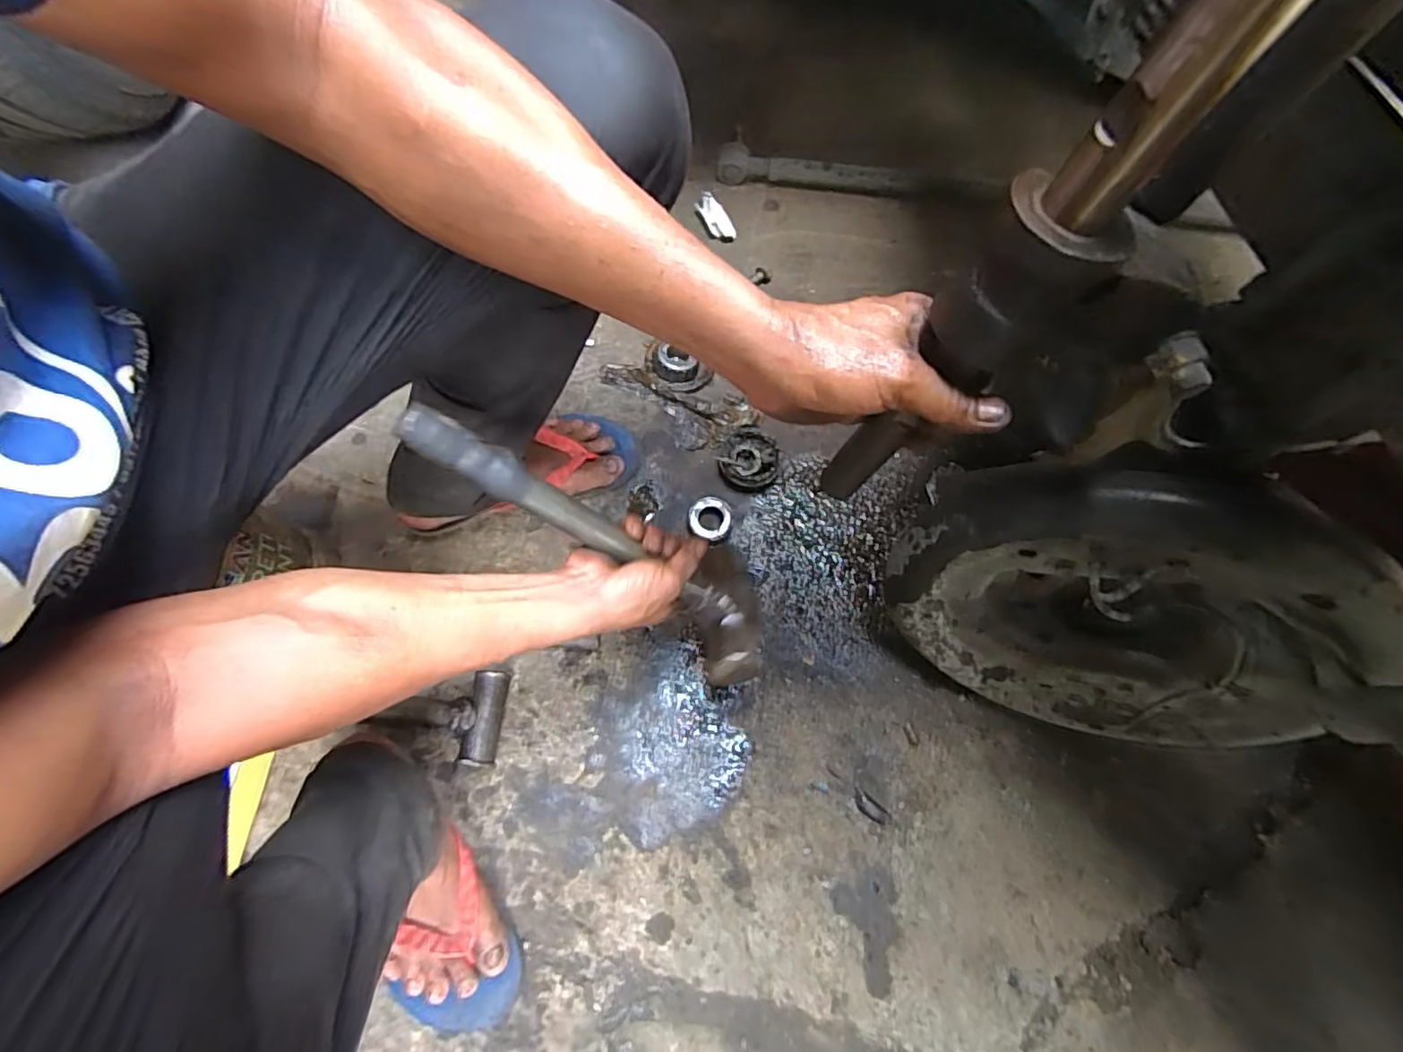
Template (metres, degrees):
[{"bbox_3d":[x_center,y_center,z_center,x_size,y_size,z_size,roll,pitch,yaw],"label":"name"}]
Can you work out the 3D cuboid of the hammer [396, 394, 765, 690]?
[{"bbox_3d":[-0.069,0.008,0.477,0.330,0.064,0.112,36,70,-31],"label":"hammer"}]

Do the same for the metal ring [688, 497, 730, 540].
[{"bbox_3d":[0.009,-0.007,0.698,0.046,0.023,0.046,1,71,-2],"label":"metal ring"}]

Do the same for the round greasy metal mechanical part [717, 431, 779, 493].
[{"bbox_3d":[0.055,-0.077,0.721,0.065,0.038,0.066,1,71,-2],"label":"round greasy metal mechanical part"}]

